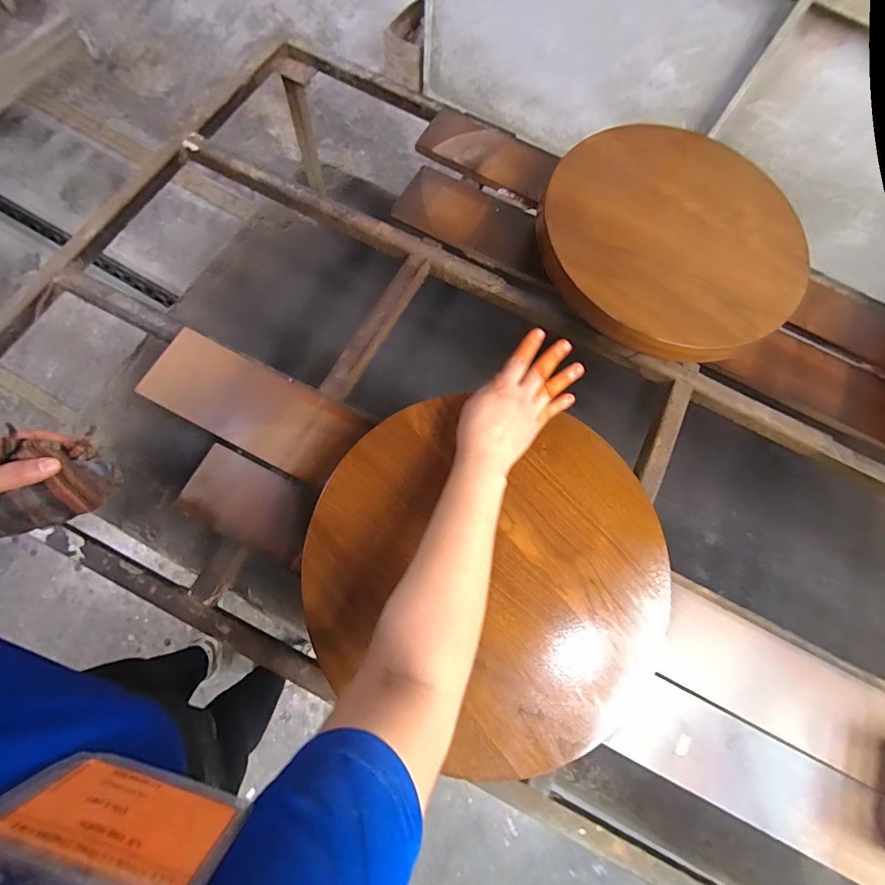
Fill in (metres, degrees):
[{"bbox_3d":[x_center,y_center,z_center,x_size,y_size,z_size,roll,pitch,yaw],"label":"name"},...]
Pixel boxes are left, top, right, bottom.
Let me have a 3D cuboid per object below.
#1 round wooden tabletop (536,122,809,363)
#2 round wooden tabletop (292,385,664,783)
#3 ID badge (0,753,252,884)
[{"bbox_3d":[0.341,-0.315,0.662,0.375,0.046,0.377,0,76,-1],"label":"round wooden tabletop"},{"bbox_3d":[0.053,0.142,0.483,0.397,0.028,0.370,0,76,-1],"label":"round wooden tabletop"},{"bbox_3d":[-0.149,0.174,0.195,0.099,0.084,0.004,18,81,0],"label":"ID badge"}]

